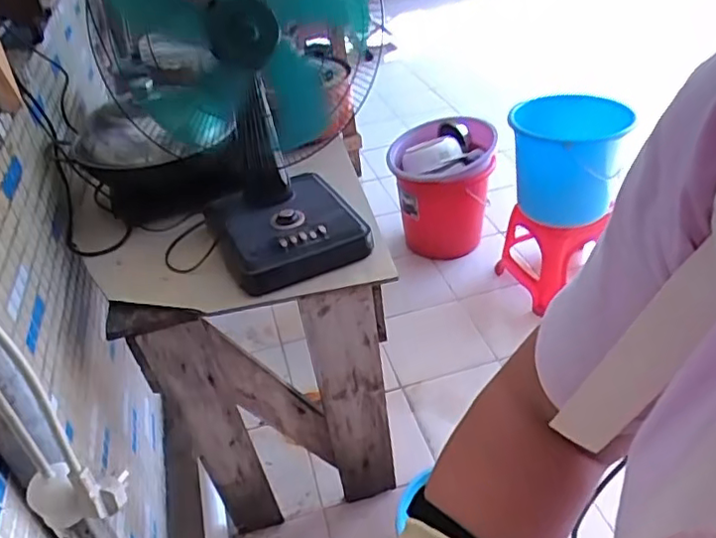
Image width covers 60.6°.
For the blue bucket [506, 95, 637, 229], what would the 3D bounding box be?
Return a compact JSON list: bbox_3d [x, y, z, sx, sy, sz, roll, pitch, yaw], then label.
[{"bbox_3d":[0.628,-0.337,1.854,0.315,0.316,0.352,7,39,18],"label":"blue bucket"}]

